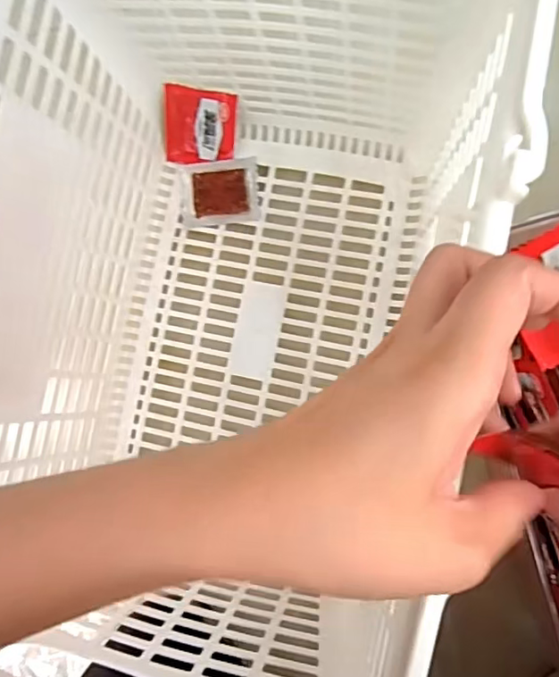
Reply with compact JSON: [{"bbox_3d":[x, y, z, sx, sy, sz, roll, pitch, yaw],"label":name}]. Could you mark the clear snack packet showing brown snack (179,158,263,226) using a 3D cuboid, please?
[{"bbox_3d":[-0.055,-0.132,0.494,0.071,0.007,0.058,-3,84,8],"label":"clear snack packet showing brown snack"}]

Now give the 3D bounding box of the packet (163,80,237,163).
[{"bbox_3d":[-0.069,-0.183,0.478,0.060,0.068,0.004,5,46,-4],"label":"packet"}]

